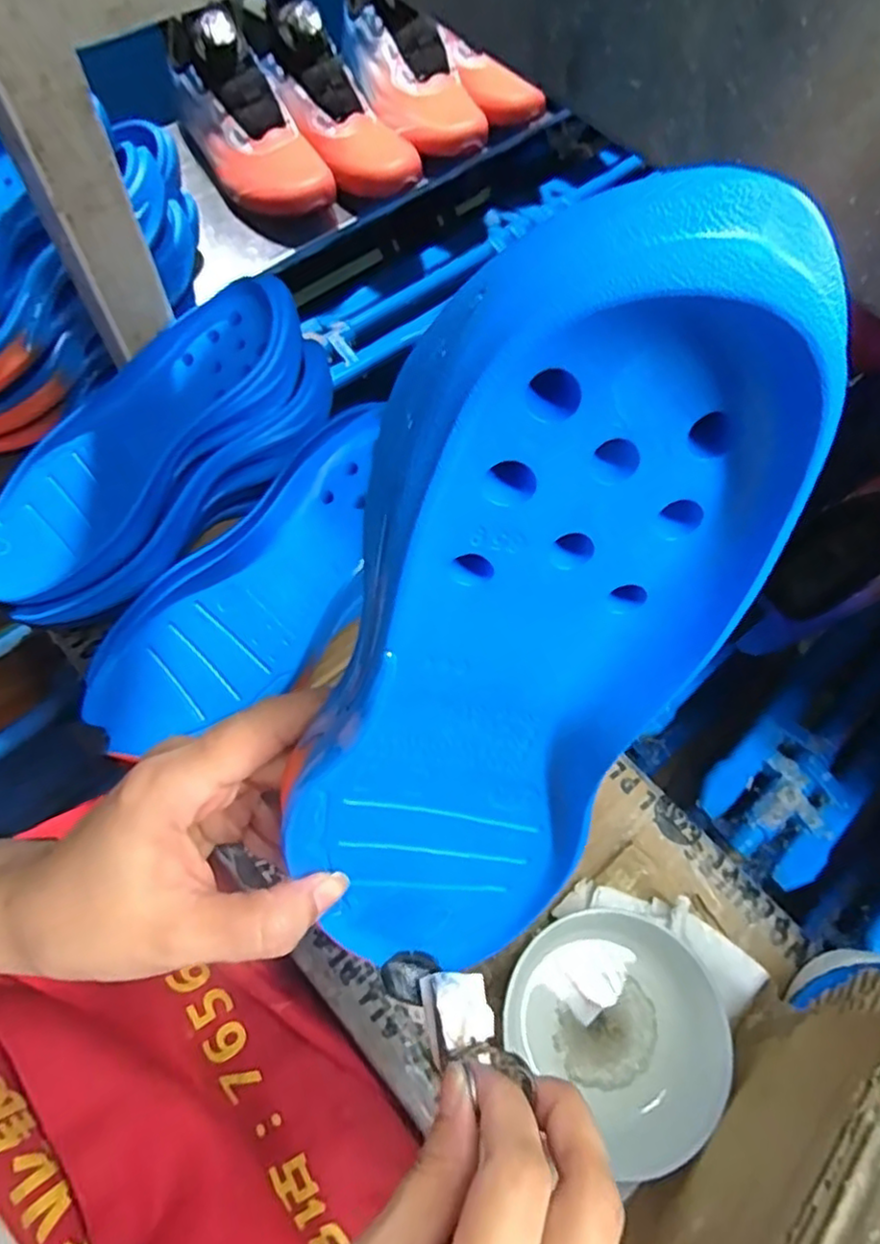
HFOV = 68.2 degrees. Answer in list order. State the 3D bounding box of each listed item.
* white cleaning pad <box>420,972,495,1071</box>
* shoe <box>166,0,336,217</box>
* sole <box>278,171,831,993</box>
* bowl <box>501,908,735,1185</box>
[{"bbox_3d":[0.007,0.146,0.241,0.024,0.008,0.027,-8,67,-7],"label":"white cleaning pad"},{"bbox_3d":[-0.183,-0.460,0.602,0.098,0.098,0.223,-36,86,10],"label":"shoe"},{"bbox_3d":[0.011,0.032,0.175,0.080,0.257,0.029,20,43,6],"label":"sole"},{"bbox_3d":[0.091,0.207,0.340,0.092,0.052,0.104,-42,74,-19],"label":"bowl"}]

